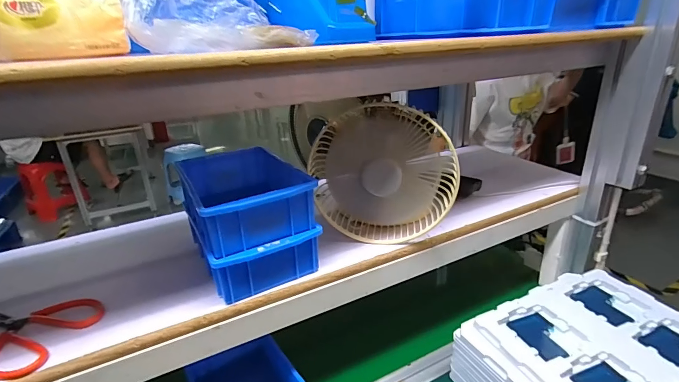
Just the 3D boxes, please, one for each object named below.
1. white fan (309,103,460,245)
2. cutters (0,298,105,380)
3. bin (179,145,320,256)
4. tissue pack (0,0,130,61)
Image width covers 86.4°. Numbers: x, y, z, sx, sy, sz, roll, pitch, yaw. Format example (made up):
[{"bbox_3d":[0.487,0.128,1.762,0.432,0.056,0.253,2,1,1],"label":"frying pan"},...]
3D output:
[{"bbox_3d":[0.060,-0.019,0.503,0.196,0.177,0.058,2,23,13],"label":"white fan"},{"bbox_3d":[-0.335,0.149,0.380,0.124,0.023,0.099,1,23,10],"label":"cutters"},{"bbox_3d":[-0.125,0.003,0.471,0.129,0.059,0.191,-15,25,-27],"label":"bin"},{"bbox_3d":[-0.228,-0.147,0.292,0.037,0.072,0.086,16,29,39],"label":"tissue pack"}]

